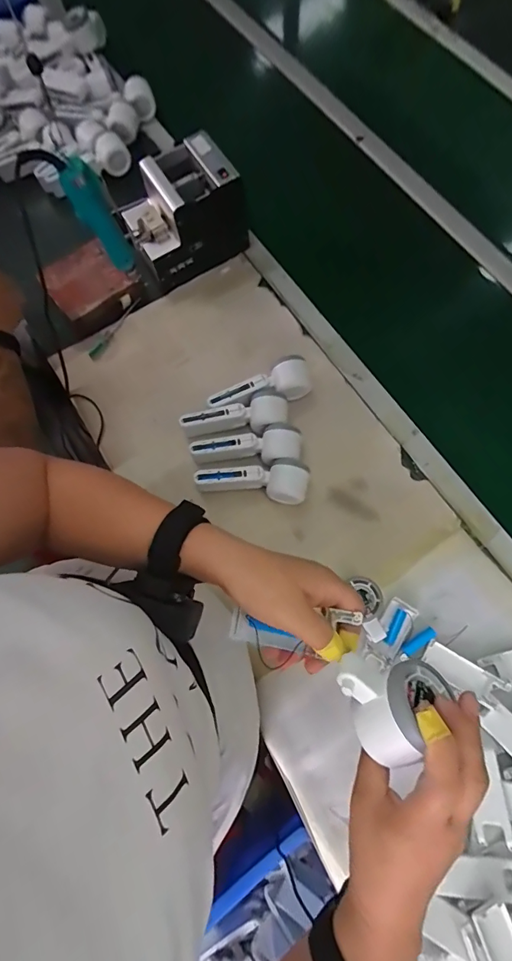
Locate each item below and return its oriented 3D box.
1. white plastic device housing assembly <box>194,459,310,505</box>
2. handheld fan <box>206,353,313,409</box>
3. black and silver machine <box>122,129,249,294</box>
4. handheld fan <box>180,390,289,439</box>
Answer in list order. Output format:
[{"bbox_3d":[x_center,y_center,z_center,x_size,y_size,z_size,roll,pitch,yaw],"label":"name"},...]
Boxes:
[{"bbox_3d":[-0.005,-0.002,0.655,0.168,0.045,0.060,4,72,2],"label":"white plastic device housing assembly"},{"bbox_3d":[0.008,-0.144,0.690,0.169,0.047,0.058,-24,73,-7],"label":"handheld fan"},{"bbox_3d":[-0.125,-0.454,0.753,0.184,0.177,0.122,-31,74,-8],"label":"black and silver machine"},{"bbox_3d":[-0.033,-0.098,0.683,0.170,0.050,0.061,-10,72,-2],"label":"handheld fan"}]

